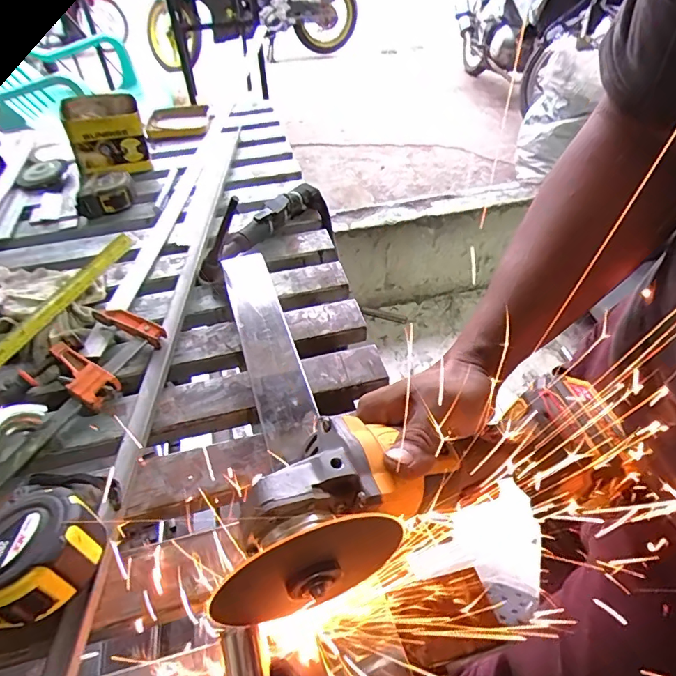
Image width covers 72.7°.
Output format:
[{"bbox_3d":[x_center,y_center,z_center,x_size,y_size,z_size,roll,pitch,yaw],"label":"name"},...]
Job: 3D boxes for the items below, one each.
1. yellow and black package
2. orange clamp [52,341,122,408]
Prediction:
[{"bbox_3d":[-0.374,-0.330,0.745,0.110,0.088,0.121,-17,47,-16],"label":"yellow and black package"},{"bbox_3d":[-0.249,0.035,0.443,0.081,0.023,0.034,26,53,25],"label":"orange clamp"}]

